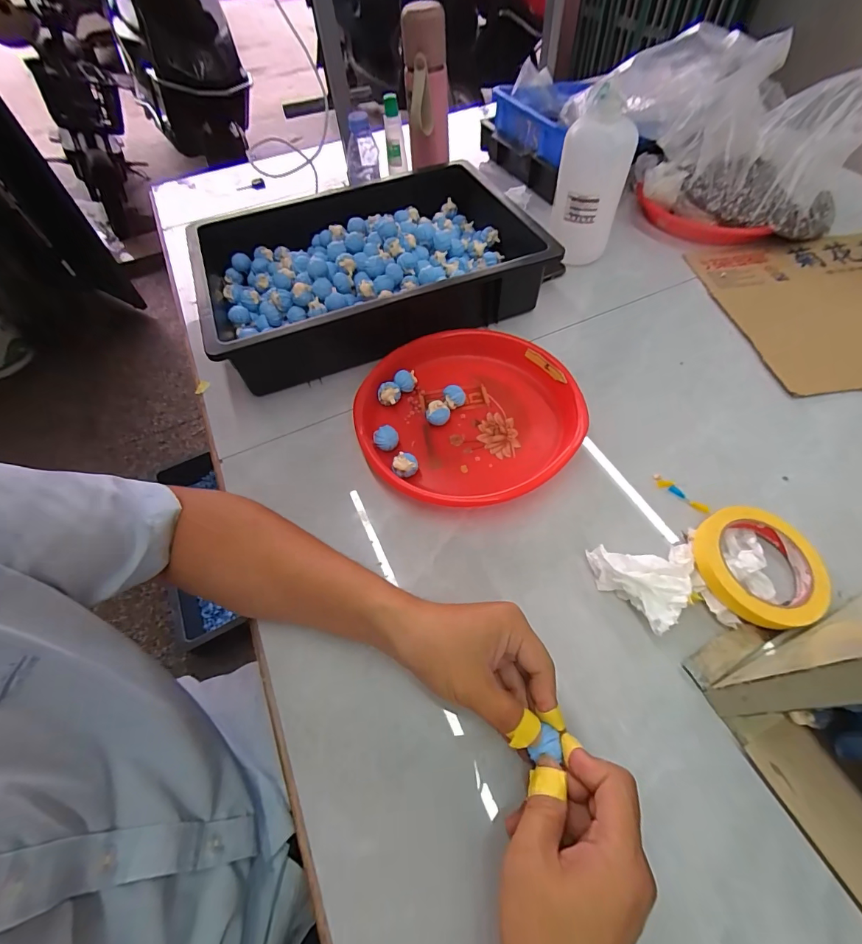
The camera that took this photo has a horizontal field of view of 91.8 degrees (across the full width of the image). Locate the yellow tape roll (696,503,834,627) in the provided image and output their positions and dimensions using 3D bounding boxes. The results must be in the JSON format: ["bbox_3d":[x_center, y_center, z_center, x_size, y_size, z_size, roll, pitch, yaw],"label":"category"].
[{"bbox_3d":[0.293,0.085,0.377,0.098,0.022,0.106,-2,56,4],"label":"yellow tape roll"}]

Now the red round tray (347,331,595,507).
[{"bbox_3d":[0.043,-0.068,0.490,0.244,0.039,0.247,-2,56,4],"label":"red round tray"}]

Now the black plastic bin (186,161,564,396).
[{"bbox_3d":[-0.091,-0.299,0.616,0.437,0.105,0.329,-19,57,-8],"label":"black plastic bin"}]

